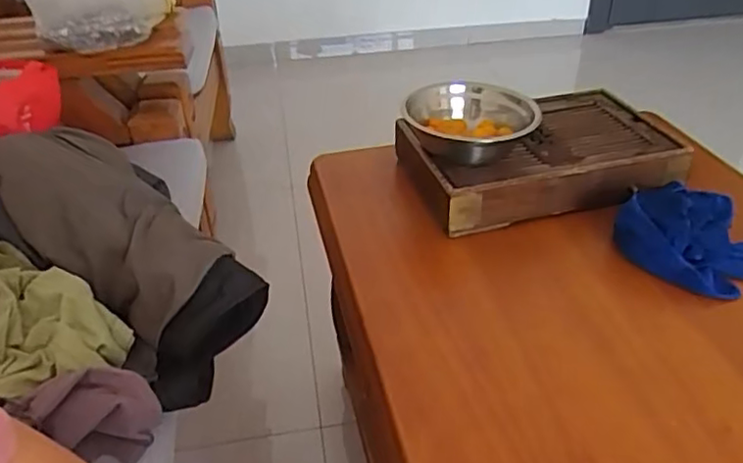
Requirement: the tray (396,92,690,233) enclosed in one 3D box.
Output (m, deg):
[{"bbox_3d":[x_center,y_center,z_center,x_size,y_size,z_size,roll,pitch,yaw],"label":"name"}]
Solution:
[{"bbox_3d":[0.209,-0.091,0.803,0.305,0.079,0.193,-12,37,-7],"label":"tray"}]

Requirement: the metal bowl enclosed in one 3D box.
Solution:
[{"bbox_3d":[0.126,-0.137,0.781,0.157,0.062,0.156,-2,36,1],"label":"metal bowl"}]

